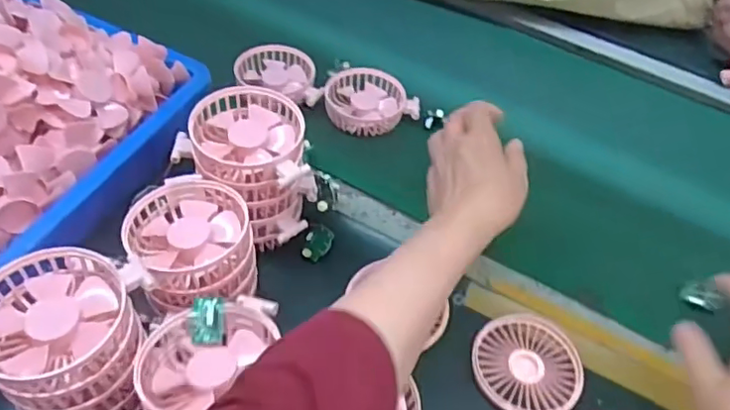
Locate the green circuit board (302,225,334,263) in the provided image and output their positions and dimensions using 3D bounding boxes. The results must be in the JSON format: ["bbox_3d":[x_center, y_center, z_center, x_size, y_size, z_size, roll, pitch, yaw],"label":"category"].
[{"bbox_3d":[-0.043,0.034,0.546,0.023,0.032,0.012,41,13,0],"label":"green circuit board"}]

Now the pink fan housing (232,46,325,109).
[{"bbox_3d":[-0.095,-0.152,0.697,0.103,0.038,0.077,14,49,6],"label":"pink fan housing"}]

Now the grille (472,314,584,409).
[{"bbox_3d":[0.133,0.130,0.490,0.087,0.006,0.090,3,48,-3],"label":"grille"}]

